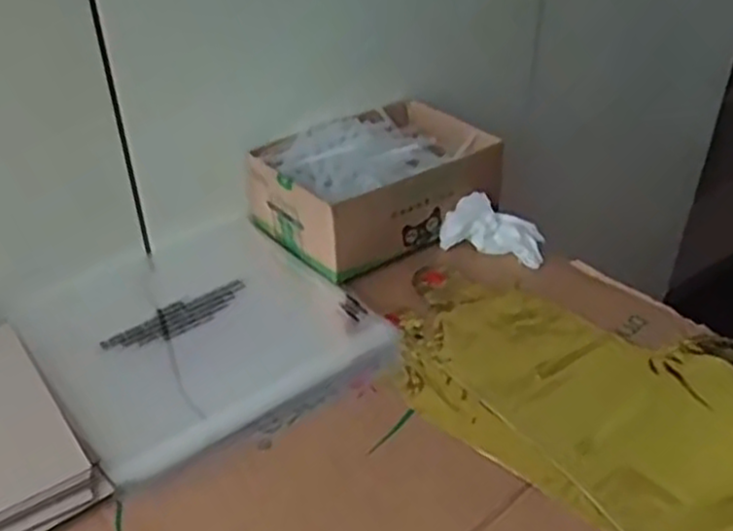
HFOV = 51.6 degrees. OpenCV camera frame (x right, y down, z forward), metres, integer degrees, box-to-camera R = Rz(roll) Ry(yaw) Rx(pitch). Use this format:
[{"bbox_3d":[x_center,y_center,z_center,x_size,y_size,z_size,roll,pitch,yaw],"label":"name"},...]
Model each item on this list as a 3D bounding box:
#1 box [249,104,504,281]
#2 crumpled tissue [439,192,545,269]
[{"bbox_3d":[0.011,-0.077,0.661,0.196,0.073,0.148,-27,43,-31],"label":"box"},{"bbox_3d":[0.103,-0.031,0.617,0.081,0.036,0.039,9,37,13],"label":"crumpled tissue"}]

